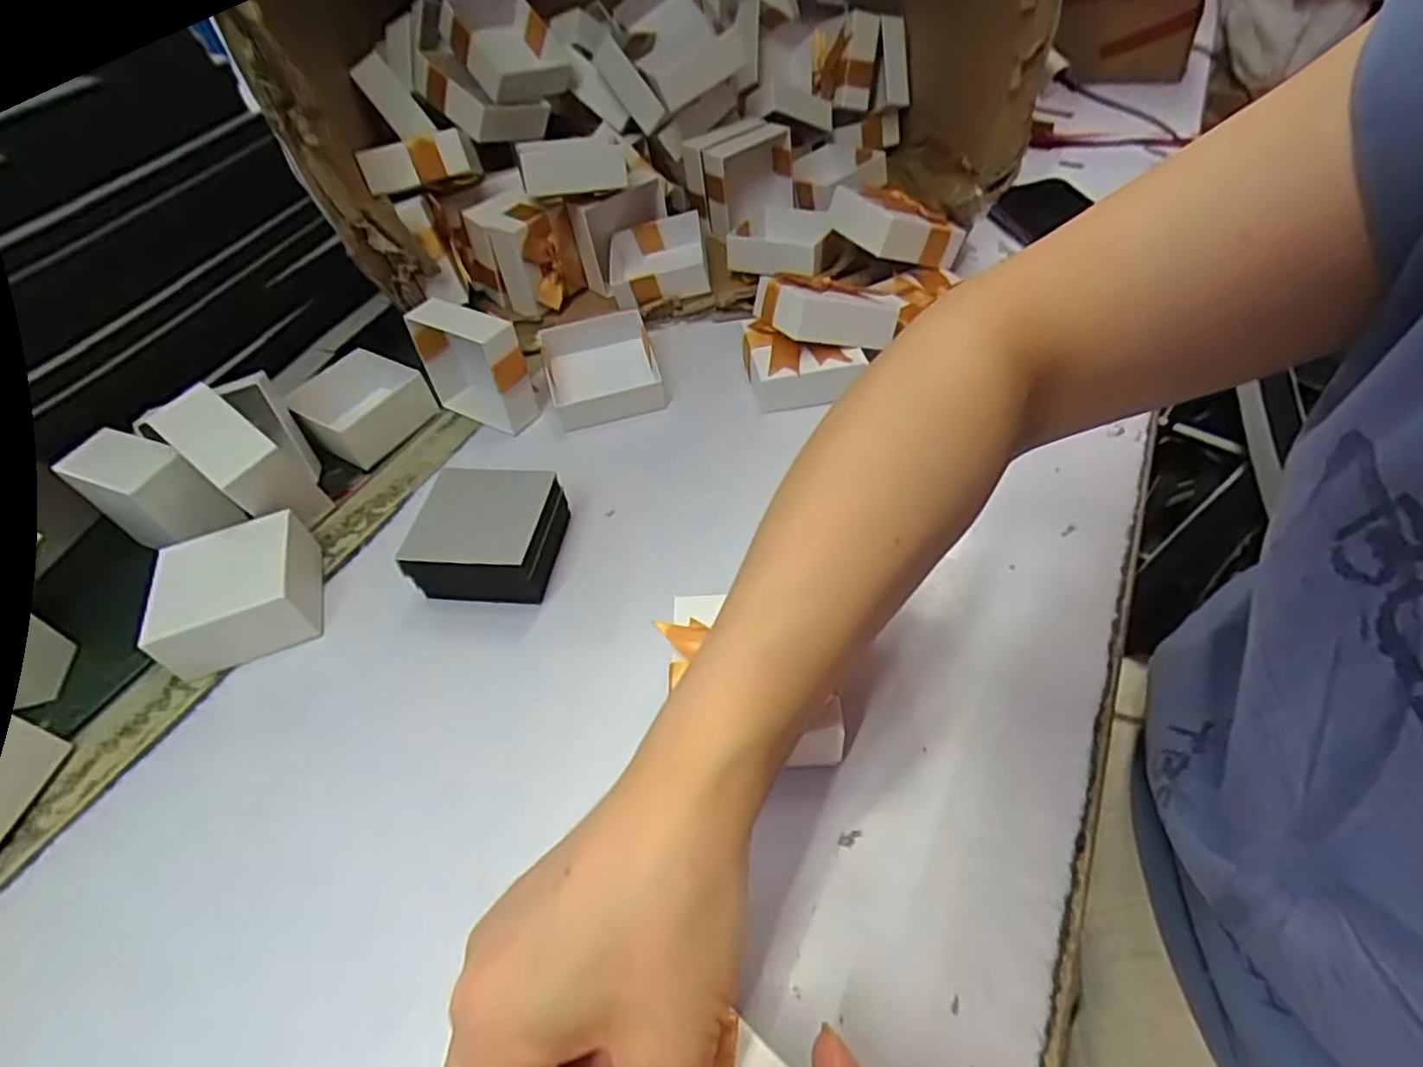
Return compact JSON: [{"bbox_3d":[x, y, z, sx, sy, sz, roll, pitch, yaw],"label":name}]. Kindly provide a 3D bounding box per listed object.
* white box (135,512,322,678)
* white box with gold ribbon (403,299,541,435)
[{"bbox_3d":[-0.242,0.028,0.357,0.068,0.036,0.076,-17,50,-10],"label":"white box"},{"bbox_3d":[-0.151,-0.108,0.440,0.075,0.074,0.029,22,54,22],"label":"white box with gold ribbon"}]

